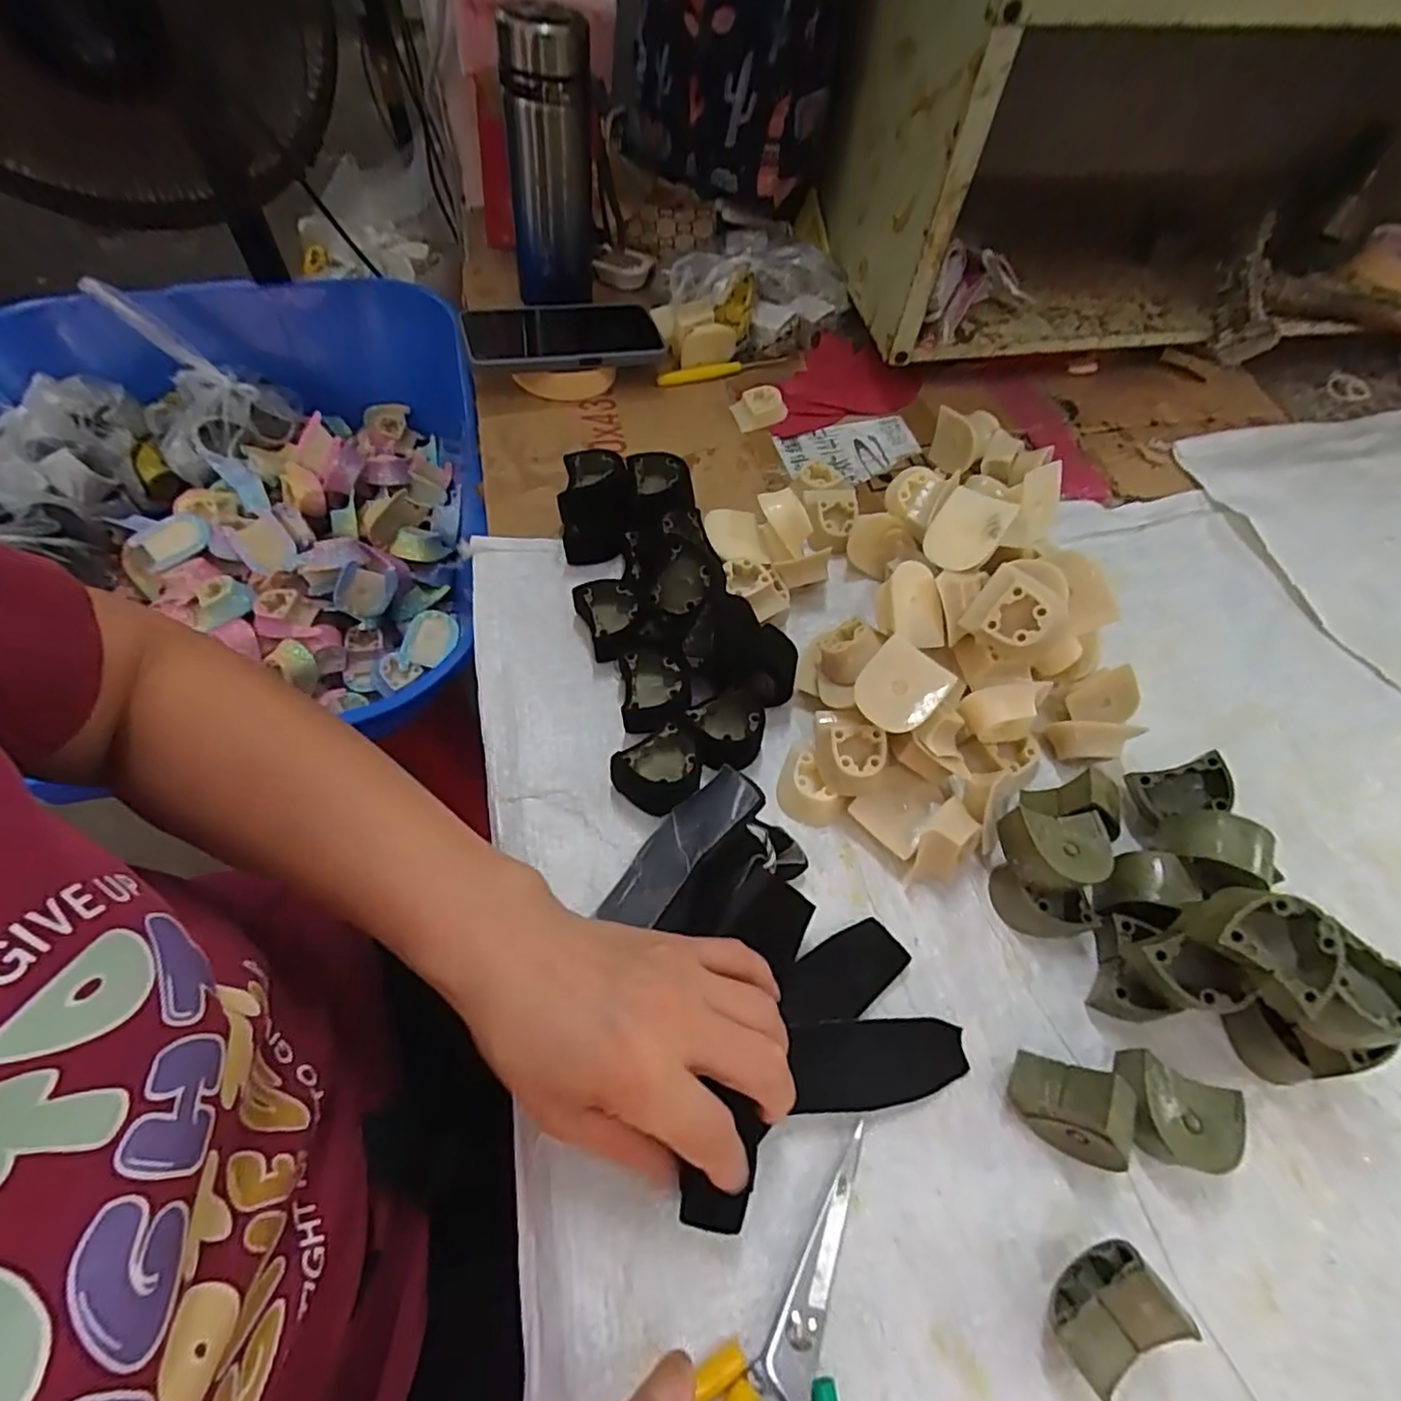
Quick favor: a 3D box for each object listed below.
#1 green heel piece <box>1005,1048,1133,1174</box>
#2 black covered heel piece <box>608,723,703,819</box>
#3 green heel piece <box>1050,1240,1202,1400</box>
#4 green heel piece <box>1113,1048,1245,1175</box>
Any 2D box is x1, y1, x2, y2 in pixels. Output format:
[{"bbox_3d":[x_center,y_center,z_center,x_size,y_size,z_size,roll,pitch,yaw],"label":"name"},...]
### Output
[{"bbox_3d":[0.170,0.185,0.296,0.034,0.051,0.032,37,57,-26],"label":"green heel piece"},{"bbox_3d":[-0.021,0.043,0.371,0.047,0.025,0.041,-28,64,-19],"label":"black covered heel piece"},{"bbox_3d":[0.164,0.242,0.260,0.045,0.035,0.029,-43,52,3],"label":"green heel piece"},{"bbox_3d":[0.222,0.194,0.305,0.050,0.029,0.041,21,60,9],"label":"green heel piece"}]

